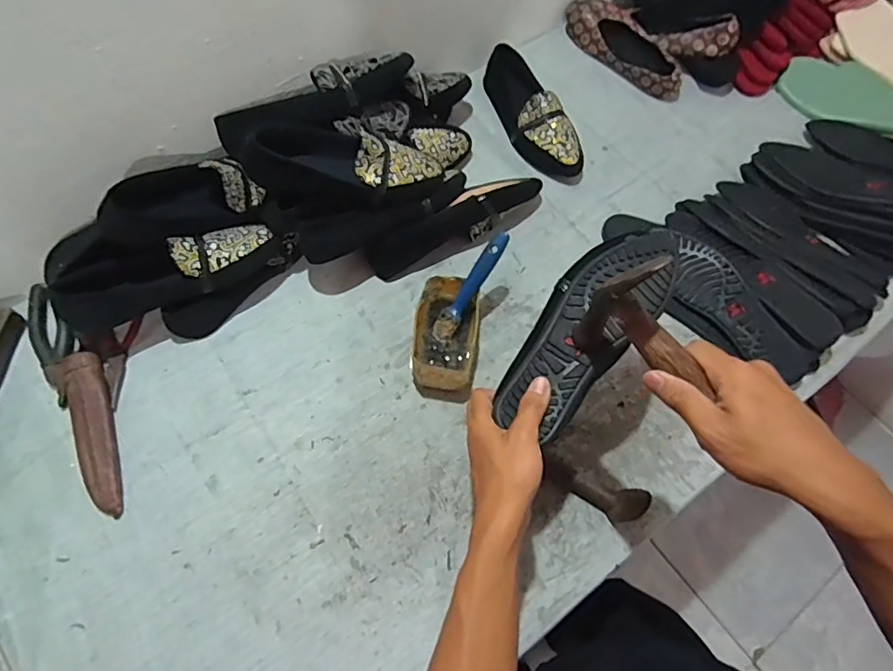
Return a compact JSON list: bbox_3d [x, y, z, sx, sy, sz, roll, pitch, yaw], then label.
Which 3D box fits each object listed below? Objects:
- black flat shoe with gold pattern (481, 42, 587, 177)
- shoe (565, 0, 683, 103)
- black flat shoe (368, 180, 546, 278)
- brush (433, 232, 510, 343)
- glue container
[{"bbox_3d":[0.131,-0.344,0.835,0.082,0.059,0.242,-18,67,-9],"label":"black flat shoe with gold pattern"},{"bbox_3d":[0.292,-0.473,0.903,0.228,0.064,0.074,39,70,16],"label":"shoe"},{"bbox_3d":[0.017,-0.156,0.740,0.266,0.058,0.057,-28,69,-13],"label":"black flat shoe"},{"bbox_3d":[0.029,-0.057,0.656,0.024,0.011,0.147,36,103,14],"label":"brush"},{"bbox_3d":[-0.001,0.001,0.667,0.083,0.061,0.141,4,65,0],"label":"glue container"}]

